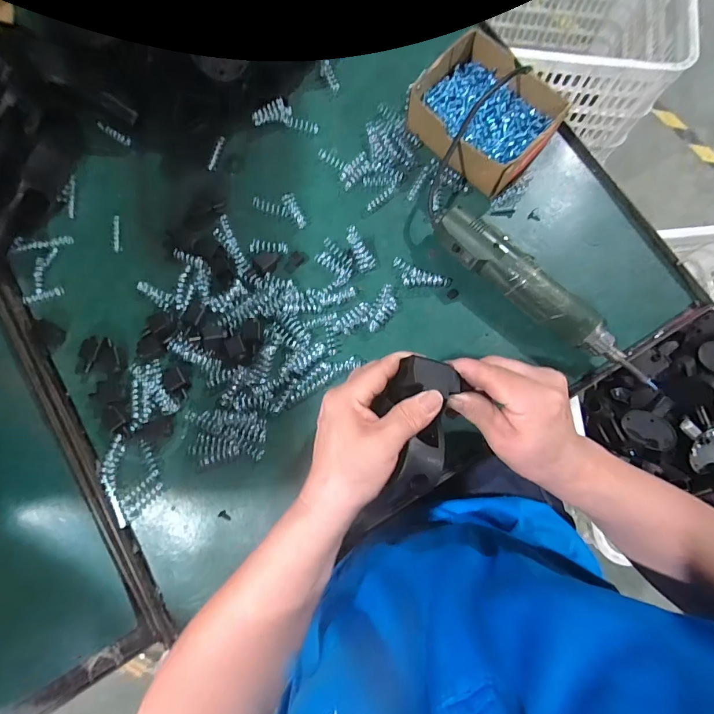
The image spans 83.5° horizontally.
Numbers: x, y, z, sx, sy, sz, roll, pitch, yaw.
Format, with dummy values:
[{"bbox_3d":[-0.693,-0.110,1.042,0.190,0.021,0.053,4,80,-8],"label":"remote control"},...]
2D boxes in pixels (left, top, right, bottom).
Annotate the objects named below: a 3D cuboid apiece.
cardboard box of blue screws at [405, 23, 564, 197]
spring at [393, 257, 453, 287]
[{"bbox_3d":[0.135,-0.260,0.437,0.128,0.050,0.144,-44,81,-7],"label":"cardboard box of blue screws"},{"bbox_3d":[0.068,-0.085,0.423,0.064,0.014,0.028,17,80,4],"label":"spring"}]

